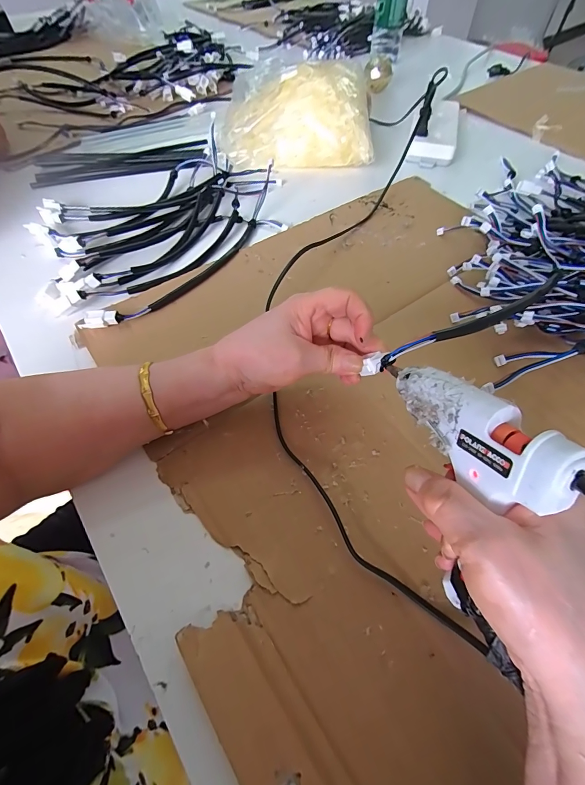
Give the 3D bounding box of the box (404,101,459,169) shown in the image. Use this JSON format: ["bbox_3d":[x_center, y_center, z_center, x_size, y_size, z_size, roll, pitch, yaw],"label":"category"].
[{"bbox_3d":[0.235,-0.440,0.586,0.074,0.034,0.179,12,58,8],"label":"box"}]

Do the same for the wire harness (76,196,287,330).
[{"bbox_3d":[-0.112,-0.151,0.411,0.053,0.018,0.281,33,63,20],"label":"wire harness"}]

